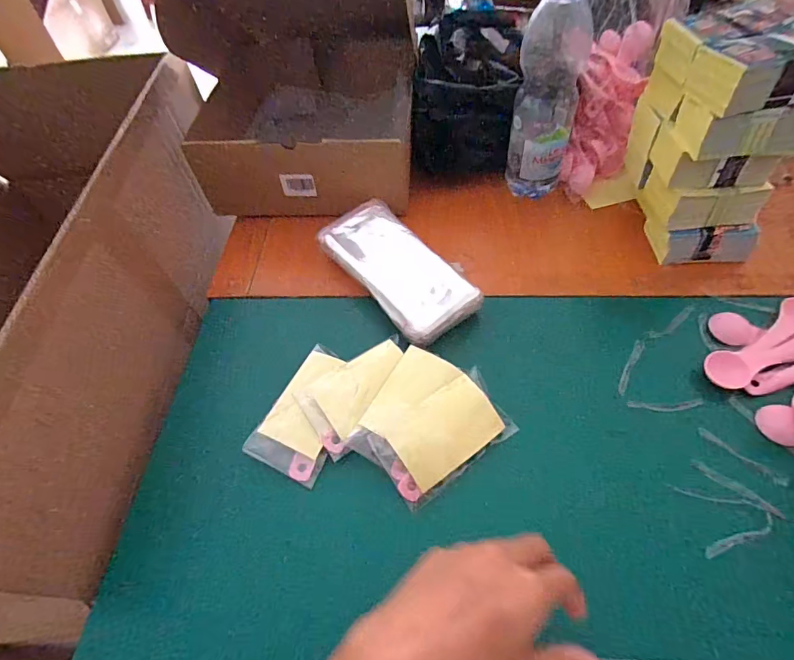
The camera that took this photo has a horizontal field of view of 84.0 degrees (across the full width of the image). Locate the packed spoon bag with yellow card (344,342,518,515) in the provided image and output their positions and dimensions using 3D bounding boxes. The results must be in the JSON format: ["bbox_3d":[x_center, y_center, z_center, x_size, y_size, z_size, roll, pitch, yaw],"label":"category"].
[{"bbox_3d":[0.025,0.080,0.385,0.106,0.027,0.114,36,64,25],"label":"packed spoon bag with yellow card"}]

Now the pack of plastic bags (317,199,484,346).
[{"bbox_3d":[-0.002,-0.063,0.481,0.091,0.042,0.191,-32,58,-17],"label":"pack of plastic bags"}]

